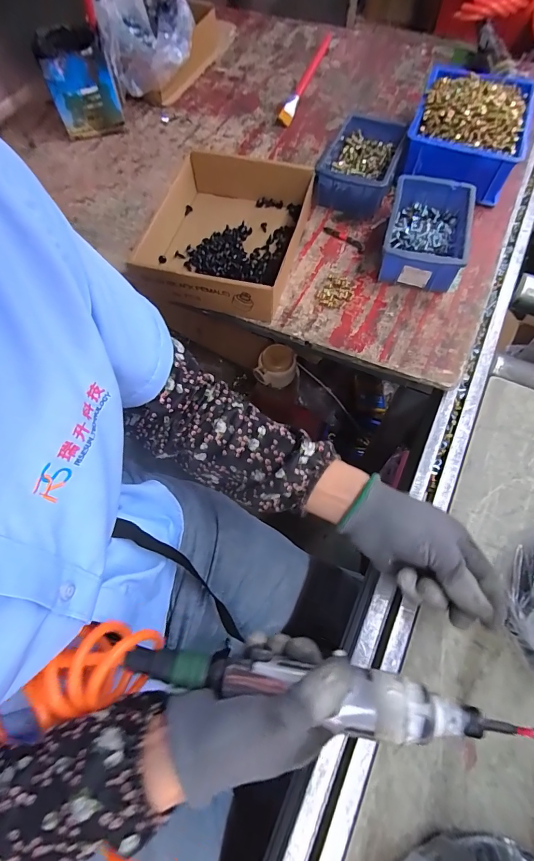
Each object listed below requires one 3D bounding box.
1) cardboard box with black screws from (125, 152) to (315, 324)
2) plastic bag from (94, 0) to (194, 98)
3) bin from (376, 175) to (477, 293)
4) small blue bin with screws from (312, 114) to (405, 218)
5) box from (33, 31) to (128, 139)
[{"bbox_3d":[-0.057,-0.251,0.487,0.183,0.055,0.217,14,67,8],"label":"cardboard box with black screws"},{"bbox_3d":[-0.189,-0.645,0.630,0.141,0.129,0.153,-11,66,-2],"label":"plastic bag"},{"bbox_3d":[0.201,-0.246,0.482,0.101,0.053,0.147,12,67,8],"label":"bin"},{"bbox_3d":[0.131,-0.375,0.543,0.099,0.050,0.146,16,68,10],"label":"small blue bin with screws"},{"bbox_3d":[-0.283,-0.527,0.592,0.091,0.109,0.083,-16,66,-4],"label":"box"}]

